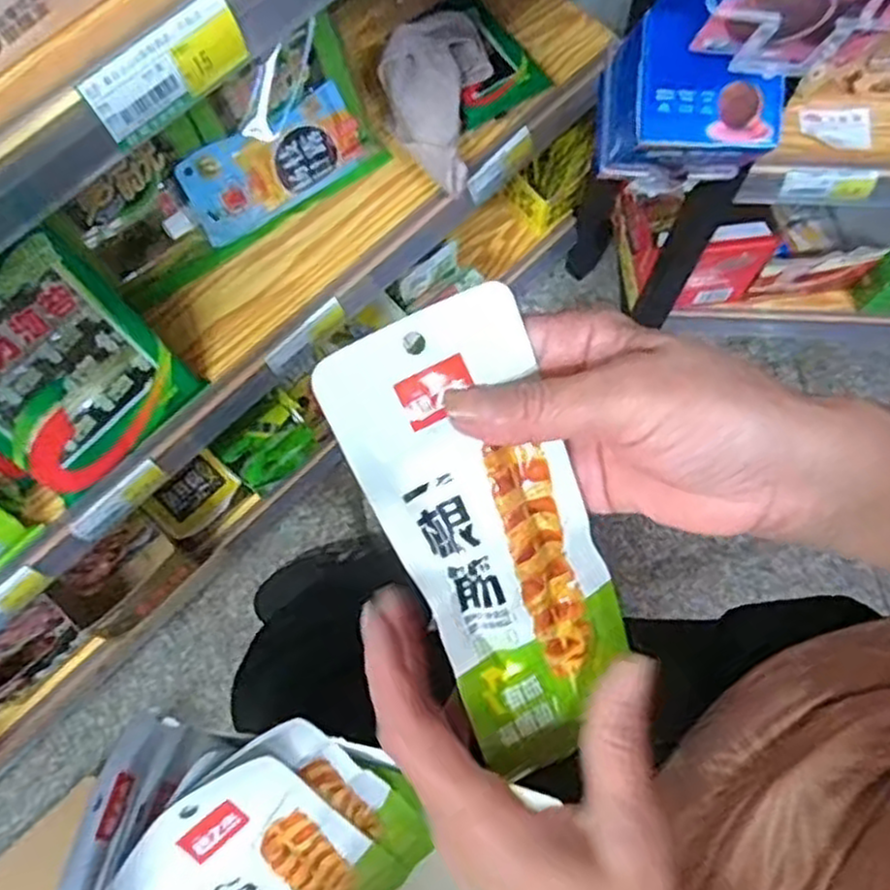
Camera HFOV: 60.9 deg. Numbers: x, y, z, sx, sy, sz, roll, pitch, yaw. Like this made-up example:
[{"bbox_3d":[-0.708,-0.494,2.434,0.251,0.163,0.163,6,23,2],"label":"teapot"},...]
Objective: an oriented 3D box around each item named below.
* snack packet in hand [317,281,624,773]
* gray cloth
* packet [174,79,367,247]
[{"bbox_3d":[0.019,0.033,0.269,0.070,0.015,0.164,-24,103,-7],"label":"snack packet in hand"},{"bbox_3d":[-0.012,-0.303,0.642,0.088,0.040,0.163,12,73,5],"label":"gray cloth"},{"bbox_3d":[-0.135,-0.227,0.616,0.153,0.076,0.016,-34,50,-14],"label":"packet"}]

